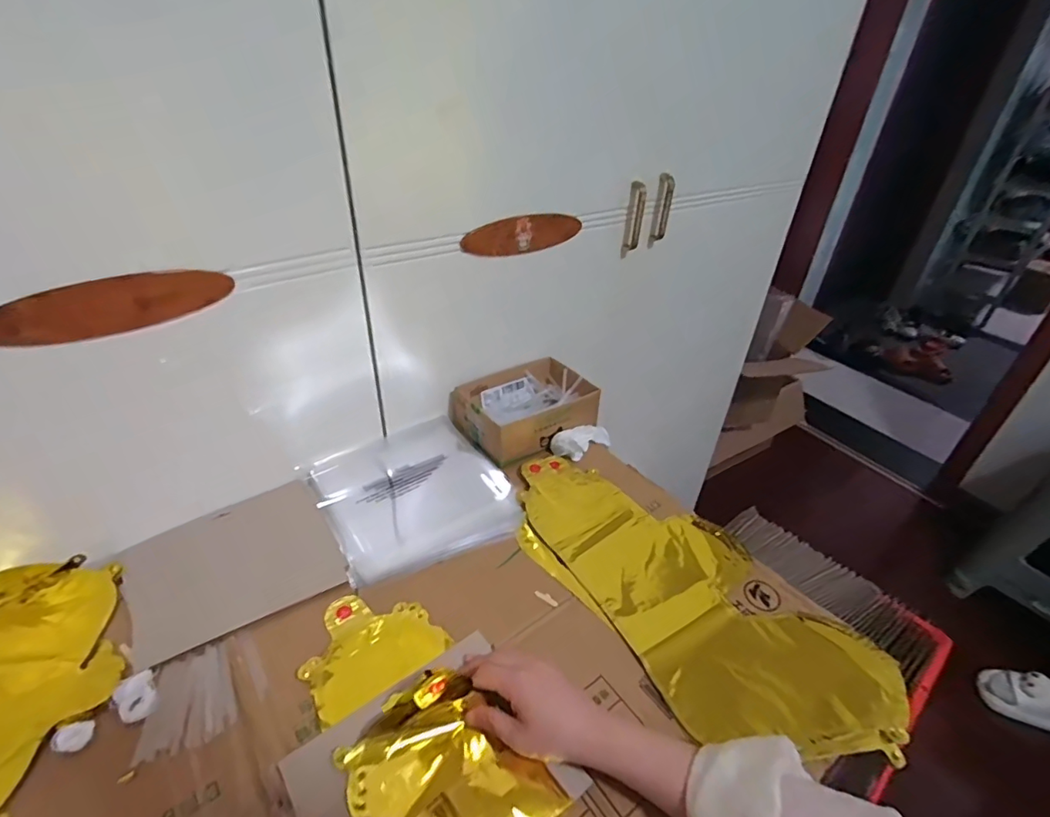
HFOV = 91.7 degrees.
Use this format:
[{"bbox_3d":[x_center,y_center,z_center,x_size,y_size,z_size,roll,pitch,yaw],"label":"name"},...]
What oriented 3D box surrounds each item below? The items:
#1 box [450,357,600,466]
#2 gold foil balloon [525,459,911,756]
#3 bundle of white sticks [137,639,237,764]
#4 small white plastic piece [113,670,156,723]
[{"bbox_3d":[0.000,-0.003,0.775,0.192,0.059,0.141,-18,41,-28],"label":"box"},{"bbox_3d":[0.165,0.189,0.566,0.209,0.032,0.429,-23,41,-30],"label":"gold foil balloon"},{"bbox_3d":[-0.290,0.250,0.438,0.070,0.008,0.080,-18,40,-27],"label":"bundle of white sticks"},{"bbox_3d":[-0.330,0.245,0.432,0.027,0.014,0.033,-18,41,-28],"label":"small white plastic piece"}]

